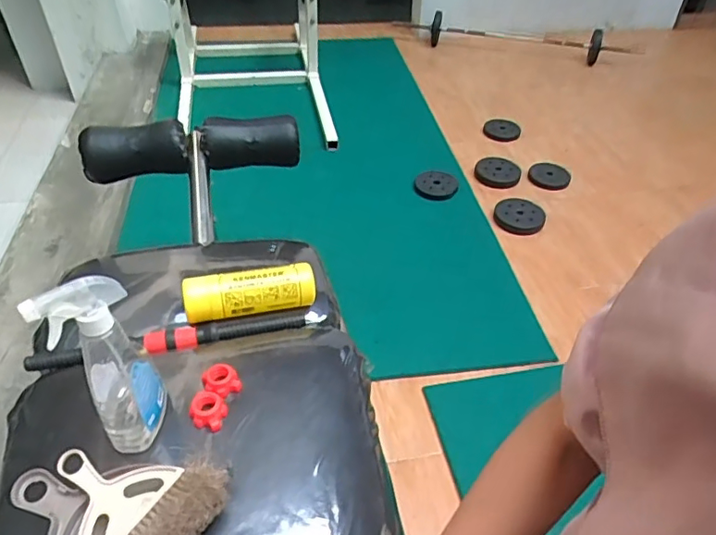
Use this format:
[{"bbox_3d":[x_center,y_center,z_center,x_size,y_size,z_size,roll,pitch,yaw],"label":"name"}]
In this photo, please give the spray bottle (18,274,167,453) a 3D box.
[{"bbox_3d":[-0.262,0.106,0.585,0.070,0.216,0.090,28,48,25],"label":"spray bottle"}]

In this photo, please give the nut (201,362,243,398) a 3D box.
[{"bbox_3d":[-0.176,0.146,0.696,0.045,0.023,0.042,29,48,26],"label":"nut"}]

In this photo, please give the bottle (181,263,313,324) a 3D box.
[{"bbox_3d":[-0.164,0.034,0.836,0.197,0.055,0.060,-8,43,-11],"label":"bottle"}]

